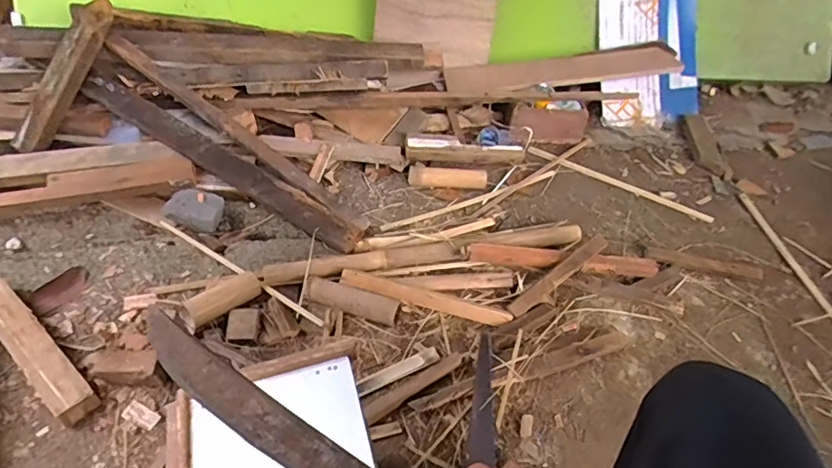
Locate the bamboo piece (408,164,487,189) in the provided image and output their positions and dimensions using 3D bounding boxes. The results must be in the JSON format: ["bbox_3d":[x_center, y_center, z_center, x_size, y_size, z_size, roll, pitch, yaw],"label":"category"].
[{"bbox_3d":[0.076,-0.135,1.260,0.188,0.043,0.044,5,46,-1],"label":"bamboo piece"}]

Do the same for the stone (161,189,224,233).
[{"bbox_3d":[-0.474,-0.051,1.129,0.120,0.073,0.084,21,48,13],"label":"stone"}]

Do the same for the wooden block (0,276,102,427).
[{"bbox_3d":[-0.652,0.193,0.885,0.346,0.051,0.058,34,52,24],"label":"wooden block"}]

